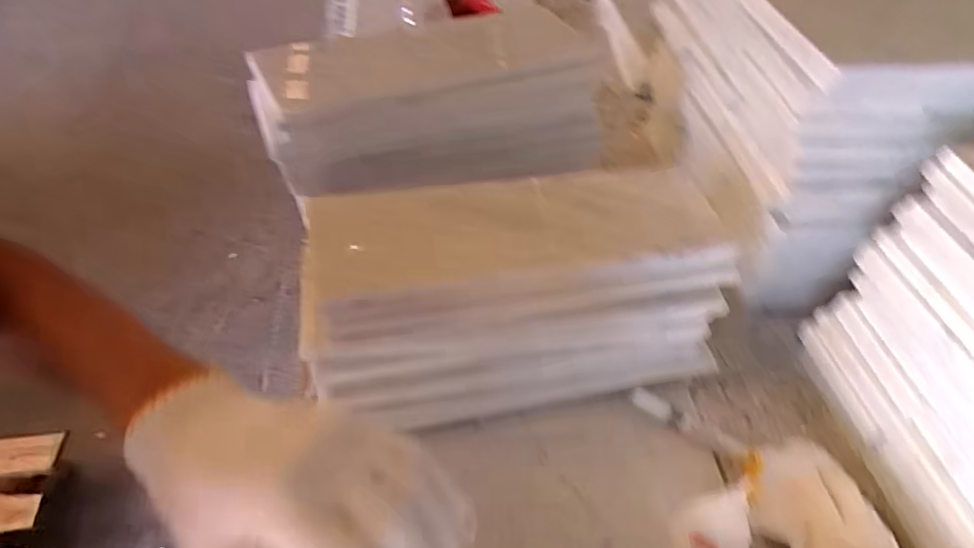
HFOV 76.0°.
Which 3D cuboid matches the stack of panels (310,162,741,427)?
[{"bbox_3d":[0.021,0.020,0.501,0.311,0.149,0.127,-8,45,-12],"label":"stack of panels"}]

